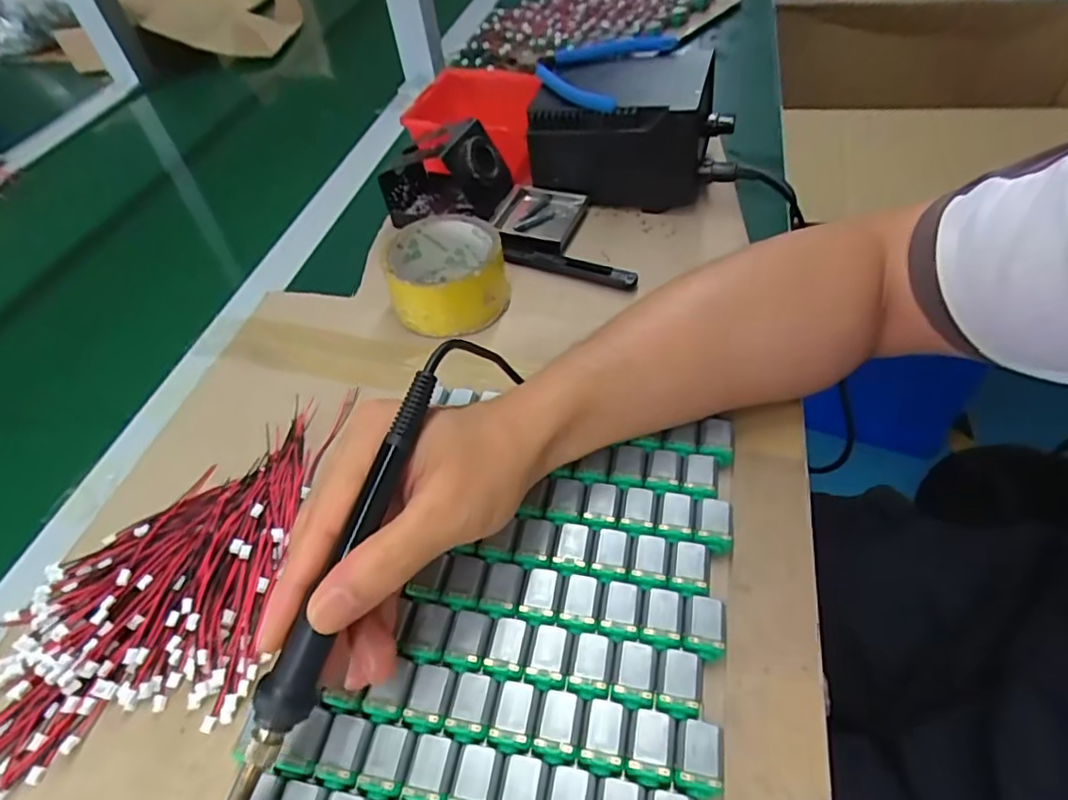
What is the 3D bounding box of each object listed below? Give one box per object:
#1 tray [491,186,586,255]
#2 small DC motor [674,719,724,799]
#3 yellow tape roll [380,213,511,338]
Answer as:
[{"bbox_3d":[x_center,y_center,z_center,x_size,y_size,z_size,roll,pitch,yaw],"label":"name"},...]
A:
[{"bbox_3d":[0.003,-0.158,0.508,0.070,0.016,0.068,14,53,19],"label":"tray"},{"bbox_3d":[0.068,0.149,0.248,0.018,0.015,0.027,6,51,12],"label":"small DC motor"},{"bbox_3d":[-0.064,-0.091,0.446,0.084,0.058,0.087,-4,49,4],"label":"yellow tape roll"}]

